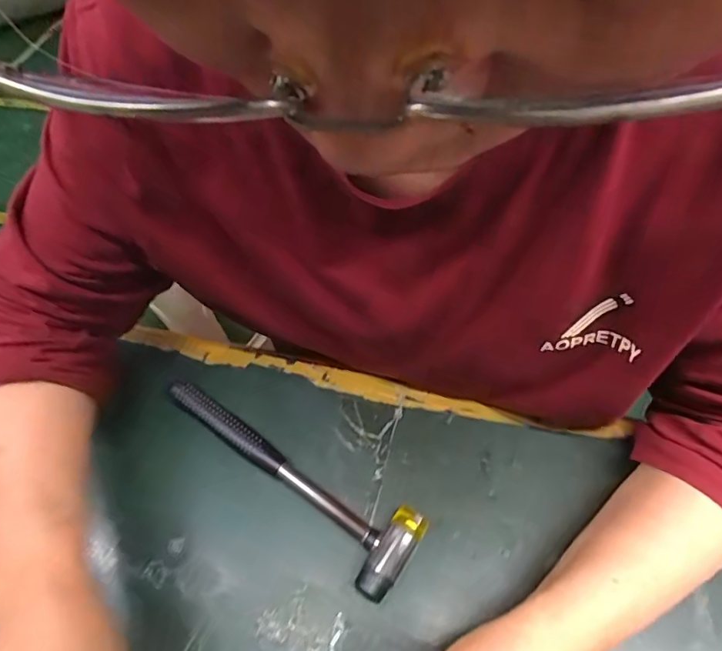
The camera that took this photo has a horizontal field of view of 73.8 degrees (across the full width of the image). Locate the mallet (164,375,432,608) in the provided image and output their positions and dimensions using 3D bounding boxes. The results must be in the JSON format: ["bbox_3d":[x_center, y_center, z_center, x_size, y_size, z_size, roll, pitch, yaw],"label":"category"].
[{"bbox_3d":[-0.064,0.110,0.371,0.232,0.025,0.060,29,63,22],"label":"mallet"}]

